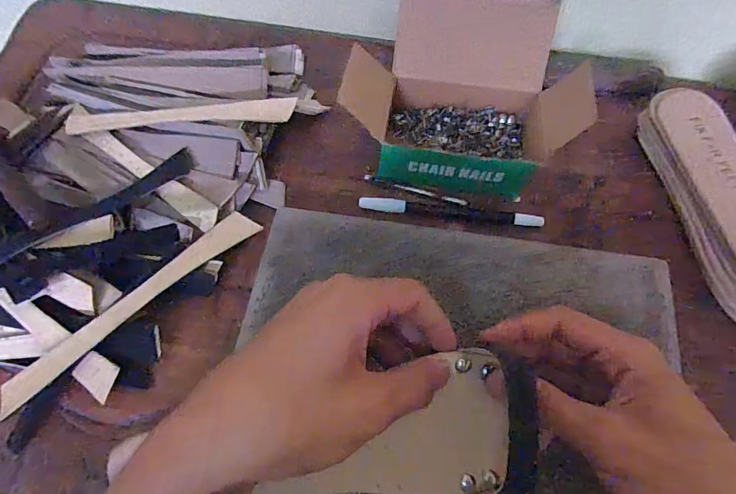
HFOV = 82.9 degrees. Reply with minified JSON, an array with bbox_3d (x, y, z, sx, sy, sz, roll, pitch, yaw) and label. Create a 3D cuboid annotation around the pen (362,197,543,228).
[{"bbox_3d":[0.066,-0.028,0.334,0.144,0.009,0.011,5,67,2],"label":"pen"}]

